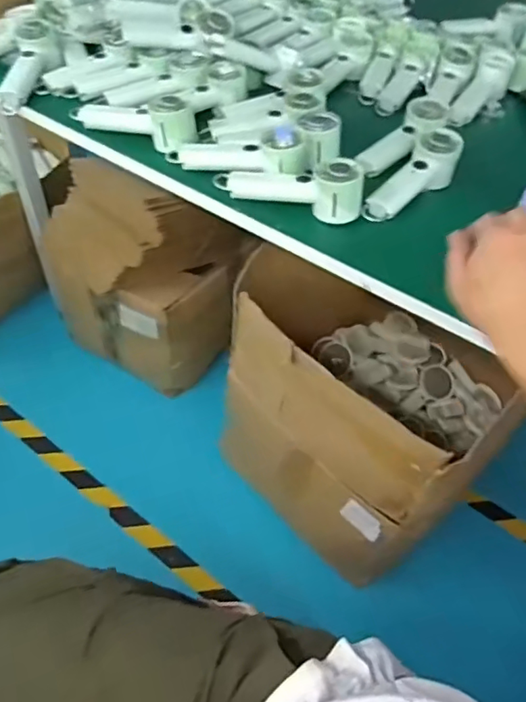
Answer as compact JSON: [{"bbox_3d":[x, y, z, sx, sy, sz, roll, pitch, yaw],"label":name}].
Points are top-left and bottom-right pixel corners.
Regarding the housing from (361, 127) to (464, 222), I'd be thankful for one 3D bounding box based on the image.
[{"bbox_3d":[0.209,-0.239,0.753,0.190,0.060,0.061,-42,64,-16],"label":"housing"}]

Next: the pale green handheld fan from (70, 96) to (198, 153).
[{"bbox_3d":[-0.191,-0.347,0.783,0.193,0.054,0.065,17,51,8],"label":"pale green handheld fan"}]

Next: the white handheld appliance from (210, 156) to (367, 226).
[{"bbox_3d":[0.036,-0.226,0.707,0.200,0.062,0.053,17,51,8],"label":"white handheld appliance"}]

